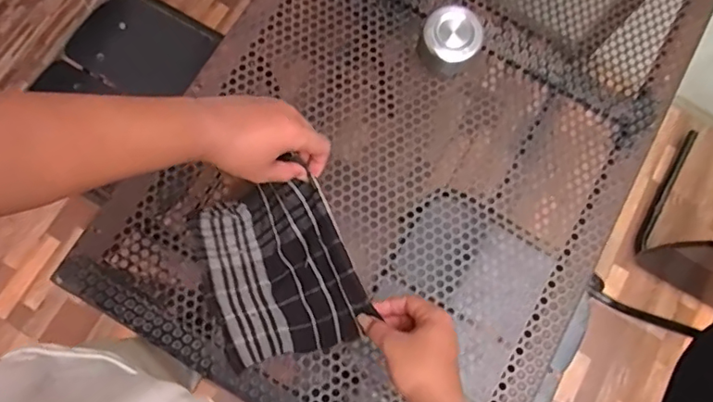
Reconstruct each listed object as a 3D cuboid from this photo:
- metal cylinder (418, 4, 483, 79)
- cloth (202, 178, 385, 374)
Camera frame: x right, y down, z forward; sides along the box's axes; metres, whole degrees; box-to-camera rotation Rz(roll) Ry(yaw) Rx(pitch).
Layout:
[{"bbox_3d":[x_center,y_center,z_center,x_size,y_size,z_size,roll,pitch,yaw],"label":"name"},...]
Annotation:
[{"bbox_3d":[0.128,-0.217,0.745,0.084,0.048,0.084,-41,82,7],"label":"metal cylinder"},{"bbox_3d":[-0.088,0.078,0.633,0.057,0.201,0.205,-14,77,-52],"label":"cloth"}]

